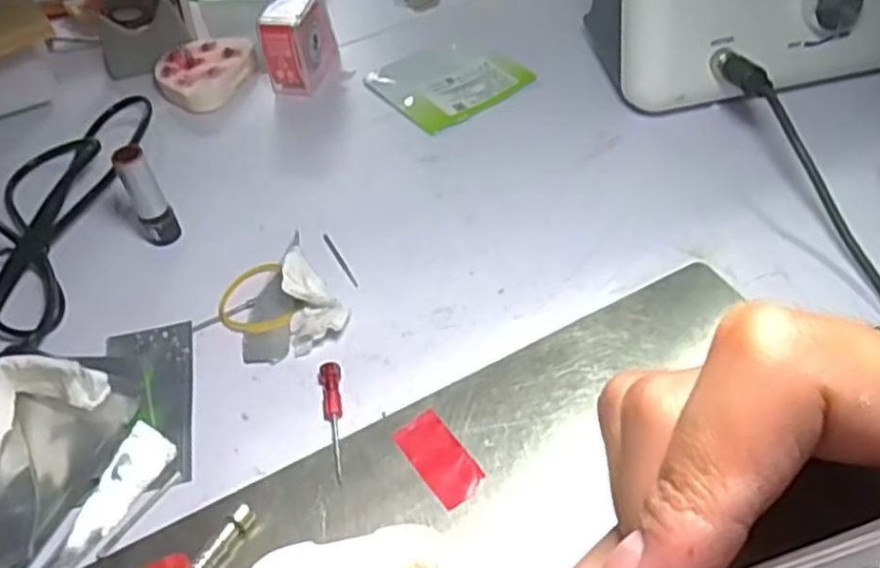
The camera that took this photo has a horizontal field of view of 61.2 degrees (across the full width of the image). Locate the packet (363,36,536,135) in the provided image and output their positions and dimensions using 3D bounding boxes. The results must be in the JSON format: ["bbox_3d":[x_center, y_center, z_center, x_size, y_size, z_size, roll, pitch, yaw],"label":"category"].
[{"bbox_3d":[0.004,-0.141,0.508,0.087,0.005,0.088,-33,55,-22],"label":"packet"}]

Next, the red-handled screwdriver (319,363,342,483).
[{"bbox_3d":[-0.046,0.060,0.331,0.010,0.007,0.056,-12,50,-6],"label":"red-handled screwdriver"}]

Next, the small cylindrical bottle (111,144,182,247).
[{"bbox_3d":[-0.159,-0.047,0.403,0.018,0.059,0.015,-15,50,-9],"label":"small cylindrical bottle"}]

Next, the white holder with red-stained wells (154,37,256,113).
[{"bbox_3d":[-0.167,-0.149,0.523,0.060,0.016,0.069,16,52,17],"label":"white holder with red-stained wells"}]

